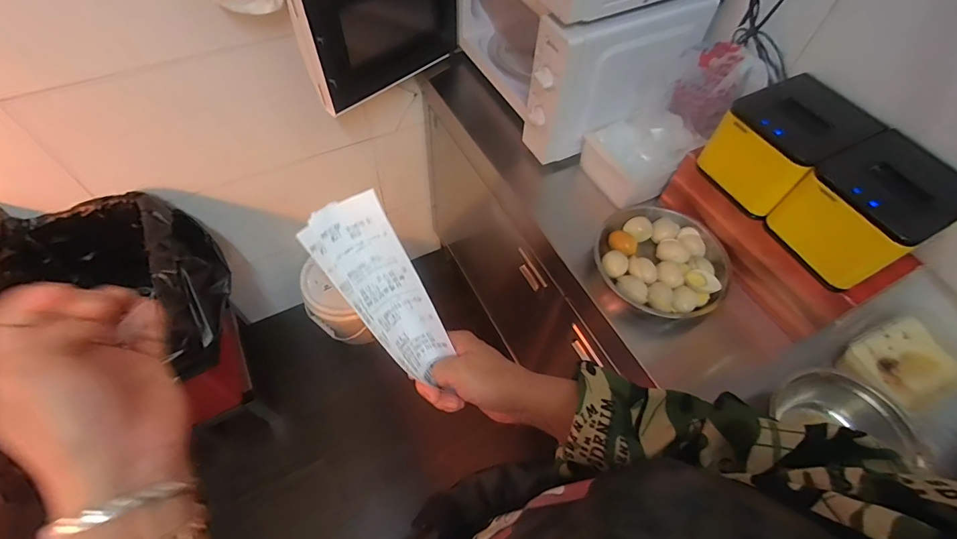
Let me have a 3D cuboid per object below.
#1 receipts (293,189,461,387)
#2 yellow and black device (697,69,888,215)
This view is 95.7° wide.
[{"bbox_3d":[-0.073,0.021,0.349,0.058,0.160,0.022,-37,25,-22],"label":"receipts"},{"bbox_3d":[0.441,-0.186,0.627,0.183,0.107,0.139,-27,65,-19],"label":"yellow and black device"}]

